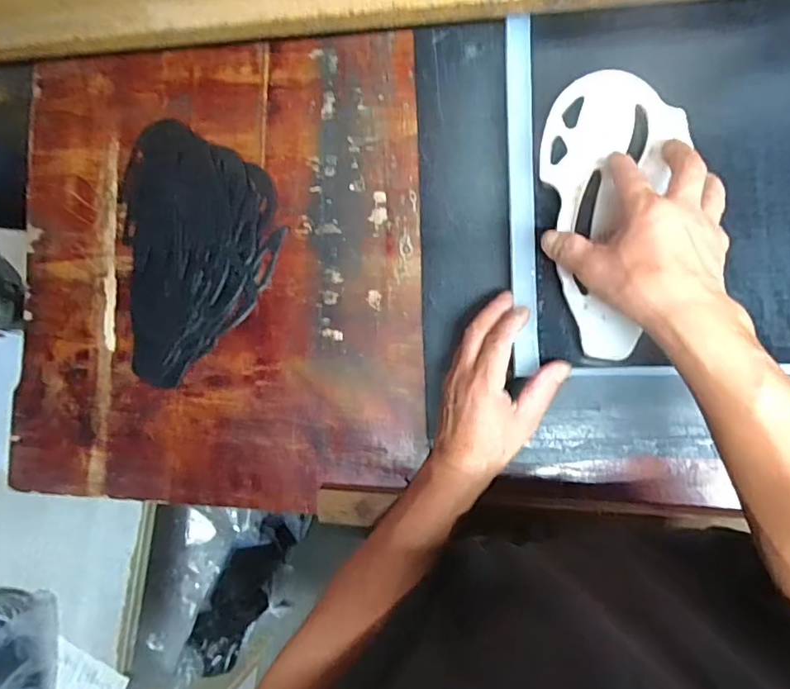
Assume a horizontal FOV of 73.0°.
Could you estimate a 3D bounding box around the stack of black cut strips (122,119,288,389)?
[{"bbox_3d":[-0.209,-0.103,0.563,0.170,0.027,0.271,-6,87,9],"label":"stack of black cut strips"}]

